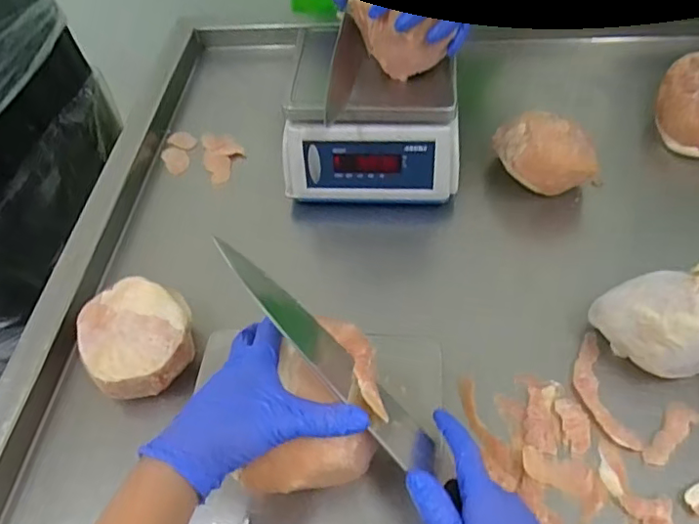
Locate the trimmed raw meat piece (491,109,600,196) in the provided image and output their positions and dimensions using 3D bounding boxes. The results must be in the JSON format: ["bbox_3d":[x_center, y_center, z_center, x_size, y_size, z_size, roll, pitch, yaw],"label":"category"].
[{"bbox_3d":[0.258,-0.146,0.750,0.127,0.074,0.079,1,54,6],"label":"trimmed raw meat piece"}]

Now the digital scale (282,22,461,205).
[{"bbox_3d":[0.030,-0.185,0.766,0.233,0.149,0.190,3,55,8],"label":"digital scale"}]

